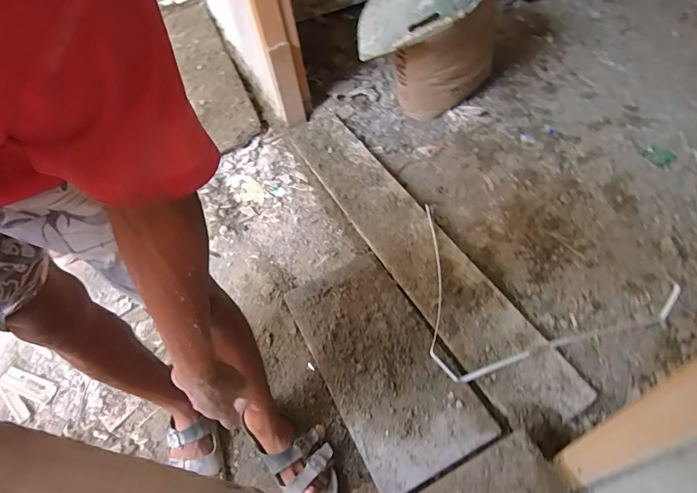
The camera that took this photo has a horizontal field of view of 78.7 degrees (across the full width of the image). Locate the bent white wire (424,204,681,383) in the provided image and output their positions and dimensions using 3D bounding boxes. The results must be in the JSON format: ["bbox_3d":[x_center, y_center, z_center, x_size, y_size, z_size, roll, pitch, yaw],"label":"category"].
[{"bbox_3d":[0.454,0.101,1.008,0.528,0.061,0.477,0,55,8],"label":"bent white wire"}]

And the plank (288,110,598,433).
[{"bbox_3d":[0.141,-0.033,1.114,0.179,0.017,1.065,-28,56,-12],"label":"plank"}]

